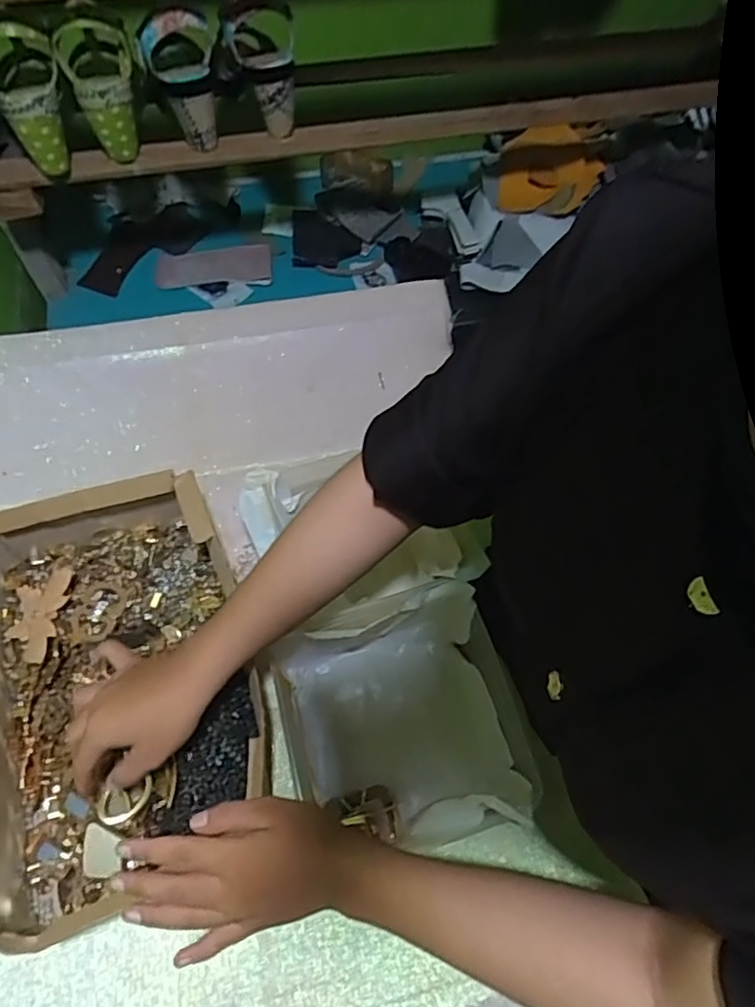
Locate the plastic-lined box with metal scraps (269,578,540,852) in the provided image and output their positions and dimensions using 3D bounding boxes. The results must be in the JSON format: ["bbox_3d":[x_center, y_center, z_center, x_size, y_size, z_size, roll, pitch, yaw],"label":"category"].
[{"bbox_3d":[0.018,0.188,0.541,0.193,0.076,0.201,-14,64,-10],"label":"plastic-lined box with metal scraps"}]

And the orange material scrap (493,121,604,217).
[{"bbox_3d":[0.284,-0.552,1.010,0.166,0.019,0.154,1,83,5],"label":"orange material scrap"}]

